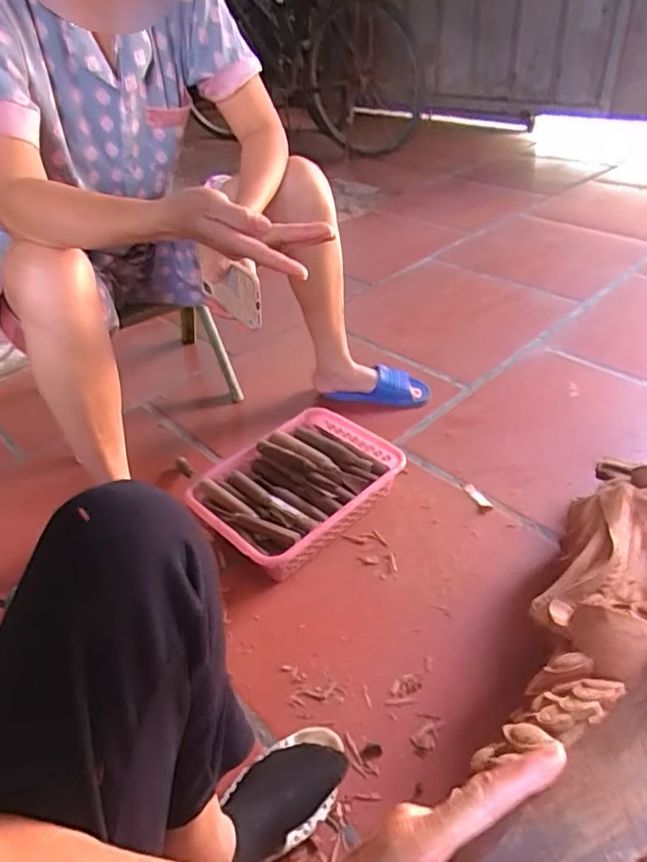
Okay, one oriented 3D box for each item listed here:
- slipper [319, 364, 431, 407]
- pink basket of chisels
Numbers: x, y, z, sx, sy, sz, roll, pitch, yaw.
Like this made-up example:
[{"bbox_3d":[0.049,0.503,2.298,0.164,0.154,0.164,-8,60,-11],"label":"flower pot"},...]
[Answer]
[{"bbox_3d":[0.116,-0.094,1.203,0.216,0.056,0.082,-1,39,5],"label":"slipper"},{"bbox_3d":[-0.039,0.096,0.958,0.327,0.090,0.240,-33,47,-30],"label":"pink basket of chisels"}]

